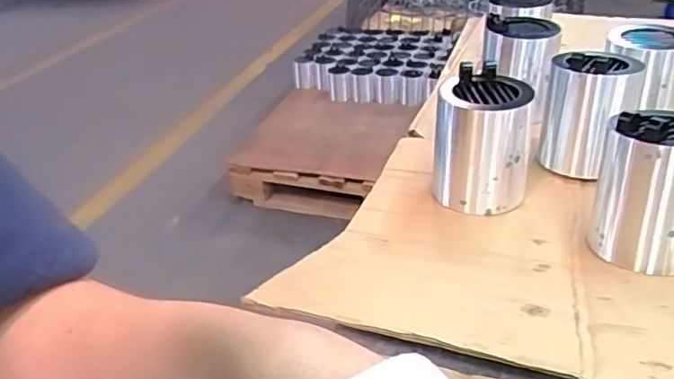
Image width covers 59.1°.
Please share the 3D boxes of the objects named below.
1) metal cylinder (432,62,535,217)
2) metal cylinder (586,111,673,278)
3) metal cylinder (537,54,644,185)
[{"bbox_3d":[0.141,-0.045,0.575,0.087,0.113,0.084,13,35,24],"label":"metal cylinder"},{"bbox_3d":[0.256,-0.001,0.479,0.086,0.124,0.083,11,35,22],"label":"metal cylinder"},{"bbox_3d":[0.259,-0.081,0.616,0.084,0.118,0.088,8,34,18],"label":"metal cylinder"}]

